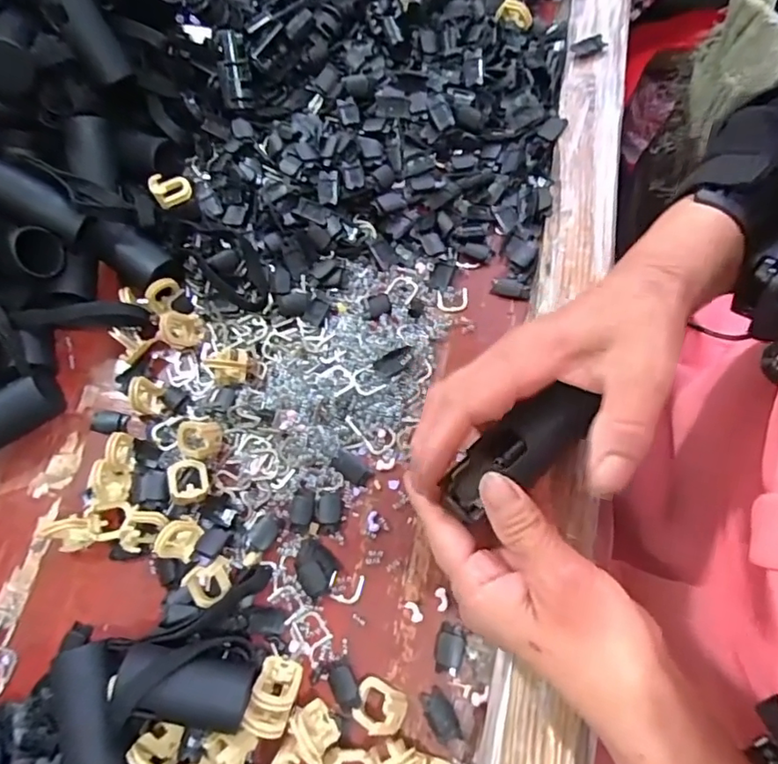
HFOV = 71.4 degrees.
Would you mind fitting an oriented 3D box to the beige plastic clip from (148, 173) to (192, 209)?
[{"bbox_3d":[-0.149,-0.132,0.369,0.025,0.006,0.026,-30,71,-6],"label":"beige plastic clip"}]

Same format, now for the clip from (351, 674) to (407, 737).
[{"bbox_3d":[-0.004,0.162,0.269,0.025,0.015,0.021,15,73,10],"label":"clip"}]

